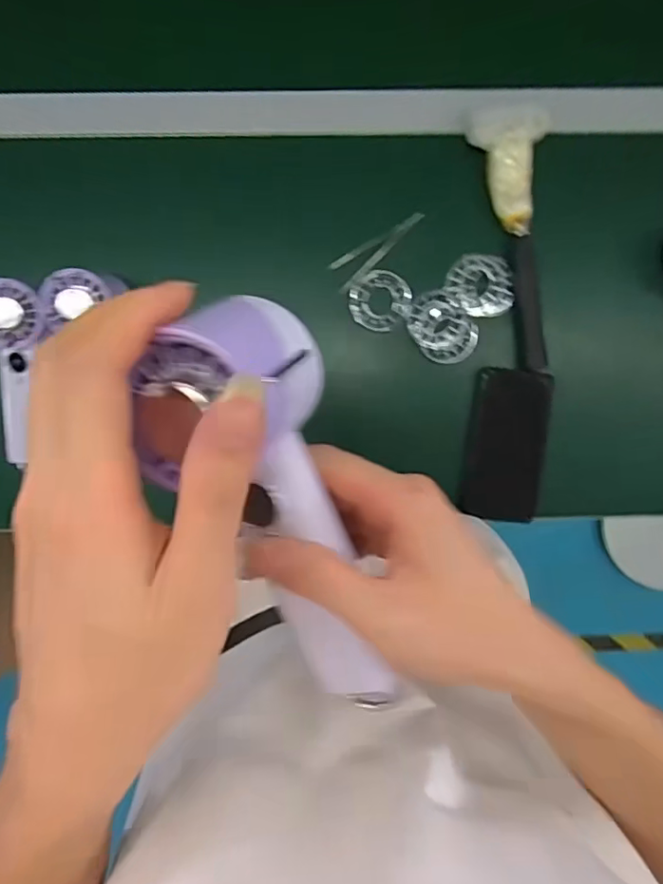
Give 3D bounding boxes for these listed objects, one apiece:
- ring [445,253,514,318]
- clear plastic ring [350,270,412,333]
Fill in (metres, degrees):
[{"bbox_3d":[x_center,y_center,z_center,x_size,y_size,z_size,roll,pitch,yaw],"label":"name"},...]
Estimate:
[{"bbox_3d":[0.152,-0.159,0.572,0.067,0.010,0.059,10,96,-1],"label":"ring"},{"bbox_3d":[0.050,-0.146,0.575,0.063,0.011,0.058,0,96,0],"label":"clear plastic ring"}]

